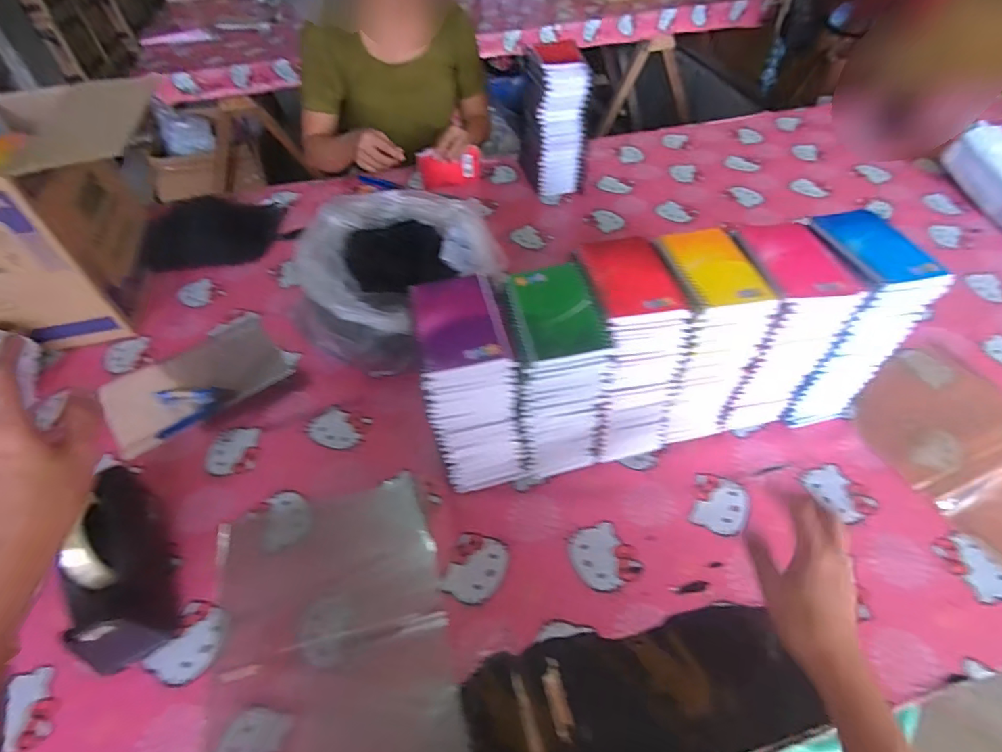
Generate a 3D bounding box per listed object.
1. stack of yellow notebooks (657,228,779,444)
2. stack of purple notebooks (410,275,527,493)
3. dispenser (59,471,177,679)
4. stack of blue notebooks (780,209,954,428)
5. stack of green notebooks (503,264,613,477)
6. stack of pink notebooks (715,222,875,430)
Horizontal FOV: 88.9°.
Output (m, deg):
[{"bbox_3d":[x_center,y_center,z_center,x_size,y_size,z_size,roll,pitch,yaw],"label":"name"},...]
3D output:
[{"bbox_3d":[0.236,-0.035,0.653,0.096,0.269,0.126,-12,51,-8],"label":"stack of yellow notebooks"},{"bbox_3d":[-0.033,0.026,0.610,0.099,0.267,0.127,-8,50,-5],"label":"stack of purple notebooks"},{"bbox_3d":[-0.423,0.200,0.554,0.076,0.129,0.191,-26,54,-19],"label":"dispenser"},{"bbox_3d":[0.430,-0.060,0.669,0.104,0.270,0.130,-7,50,-4],"label":"stack of blue notebooks"},{"bbox_3d":[0.059,0.016,0.613,0.098,0.256,0.130,-9,51,-6],"label":"stack of green notebooks"},{"bbox_3d":[0.328,-0.043,0.651,0.100,0.262,0.118,-9,51,-6],"label":"stack of pink notebooks"}]

